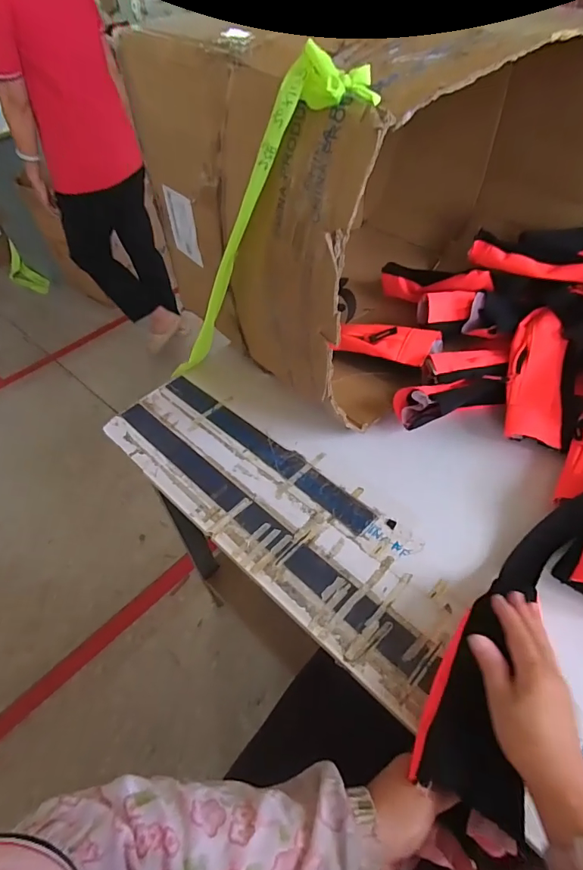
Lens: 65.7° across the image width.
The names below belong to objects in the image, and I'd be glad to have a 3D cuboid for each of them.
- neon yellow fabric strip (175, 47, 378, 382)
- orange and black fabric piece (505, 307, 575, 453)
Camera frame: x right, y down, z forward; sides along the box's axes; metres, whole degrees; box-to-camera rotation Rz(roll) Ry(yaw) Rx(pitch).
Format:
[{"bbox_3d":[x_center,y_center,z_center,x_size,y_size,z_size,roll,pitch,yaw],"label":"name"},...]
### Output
[{"bbox_3d":[-0.067,-0.205,0.596,0.076,0.531,0.030,35,55,-7],"label":"neon yellow fabric strip"},{"bbox_3d":[0.358,-0.085,0.651,0.089,0.032,0.204,5,80,11],"label":"orange and black fabric piece"}]

